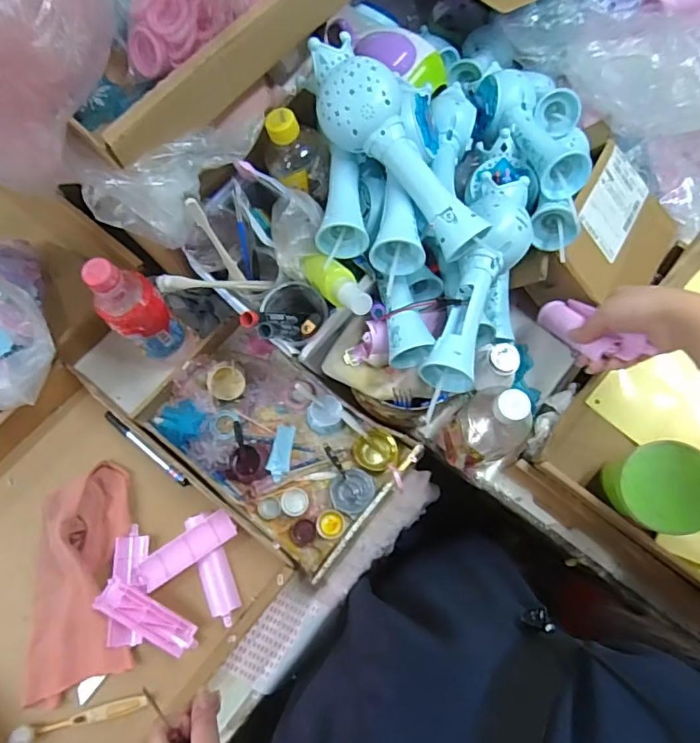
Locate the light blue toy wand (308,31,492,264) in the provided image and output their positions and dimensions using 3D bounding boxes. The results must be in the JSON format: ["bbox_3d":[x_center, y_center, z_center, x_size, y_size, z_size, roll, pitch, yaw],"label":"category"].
[{"bbox_3d":[0.040,-0.209,0.483,0.078,0.057,0.231,-32,76,-10],"label":"light blue toy wand"}]

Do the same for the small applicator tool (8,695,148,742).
[{"bbox_3d":[-0.282,0.366,0.548,0.140,0.012,0.017,-13,74,-5],"label":"small applicator tool"}]

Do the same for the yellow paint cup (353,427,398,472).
[{"bbox_3d":[0.031,0.096,0.636,0.053,0.021,0.047,-41,78,-12],"label":"yellow paint cup"}]

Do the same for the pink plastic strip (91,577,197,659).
[{"bbox_3d":[-0.220,0.269,0.567,0.113,0.016,0.036,29,75,7],"label":"pink plastic strip"}]

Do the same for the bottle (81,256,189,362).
[{"bbox_3d":[-0.230,-0.057,0.583,0.066,0.194,0.053,-38,77,-12],"label":"bottle"}]

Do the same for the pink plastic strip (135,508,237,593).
[{"bbox_3d":[-0.183,0.201,0.593,0.113,0.009,0.035,-34,76,-11],"label":"pink plastic strip"}]

